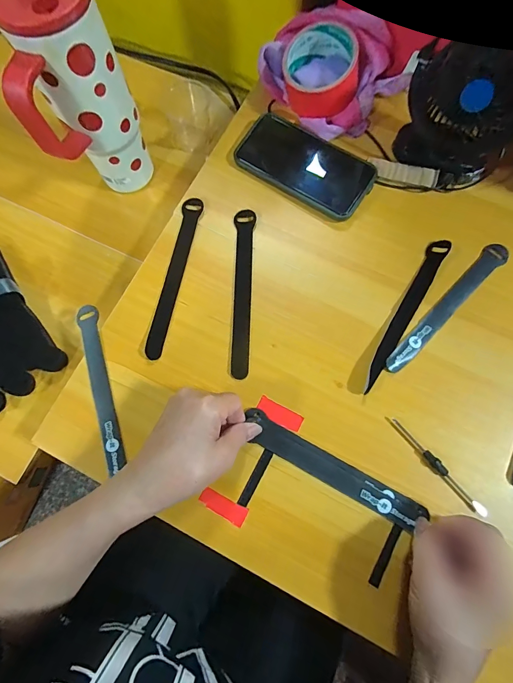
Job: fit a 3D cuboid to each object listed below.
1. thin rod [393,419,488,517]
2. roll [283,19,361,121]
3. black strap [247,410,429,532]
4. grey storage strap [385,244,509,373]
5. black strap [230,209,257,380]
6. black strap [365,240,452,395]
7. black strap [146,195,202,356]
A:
[{"bbox_3d":[0.177,0.121,0.344,0.009,0.007,0.113,-41,79,-8],"label":"thin rod"},{"bbox_3d":[0.076,-0.321,0.420,0.095,0.052,0.095,0,90,9],"label":"roll"},{"bbox_3d":[0.072,0.126,0.348,0.188,0.009,0.029,29,79,9],"label":"black strap"},{"bbox_3d":[0.209,-0.038,0.387,0.021,0.009,0.195,44,81,10],"label":"grey storage strap"},{"bbox_3d":[-0.015,-0.058,0.393,0.022,0.004,0.195,0,77,1],"label":"black strap"},{"bbox_3d":[0.161,-0.032,0.378,0.019,0.013,0.188,29,79,8],"label":"black strap"},{"bbox_3d":[-0.093,-0.076,0.399,0.021,0.008,0.195,12,76,4],"label":"black strap"}]

